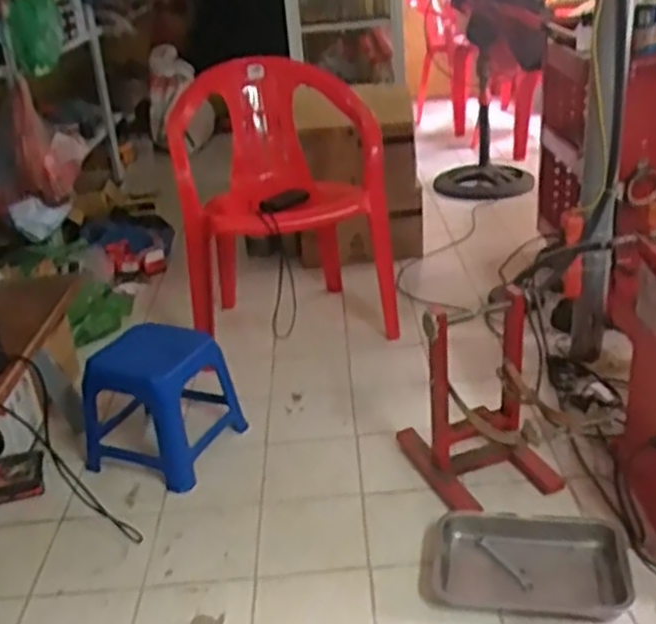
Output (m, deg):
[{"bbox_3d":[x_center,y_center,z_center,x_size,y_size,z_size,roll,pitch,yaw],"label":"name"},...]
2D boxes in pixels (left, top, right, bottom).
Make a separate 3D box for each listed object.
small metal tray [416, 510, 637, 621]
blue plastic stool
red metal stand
[{"bbox_3d":[0.334,0.419,1.329,0.337,0.040,0.201,2,27,14],"label":"small metal tray"},{"bbox_3d":[-0.366,0.179,1.687,0.259,0.266,0.259,8,29,25],"label":"blue plastic stool"},{"bbox_3d":[0.284,0.148,1.503,0.227,0.365,0.288,-15,28,-19],"label":"red metal stand"}]

